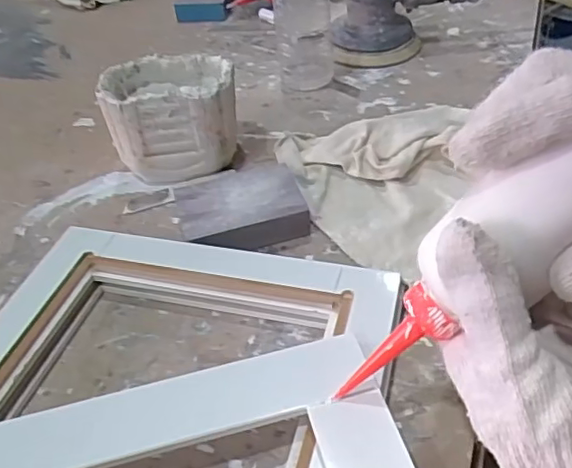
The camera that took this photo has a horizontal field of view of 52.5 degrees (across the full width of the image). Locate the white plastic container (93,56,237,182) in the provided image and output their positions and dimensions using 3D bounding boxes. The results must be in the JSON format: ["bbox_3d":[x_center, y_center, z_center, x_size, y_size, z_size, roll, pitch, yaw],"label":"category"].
[{"bbox_3d":[-0.100,-0.104,0.530,0.110,0.090,0.082,-5,42,1],"label":"white plastic container"}]

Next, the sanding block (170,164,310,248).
[{"bbox_3d":[-0.036,-0.019,0.469,0.096,0.028,0.072,-13,42,-7],"label":"sanding block"}]

